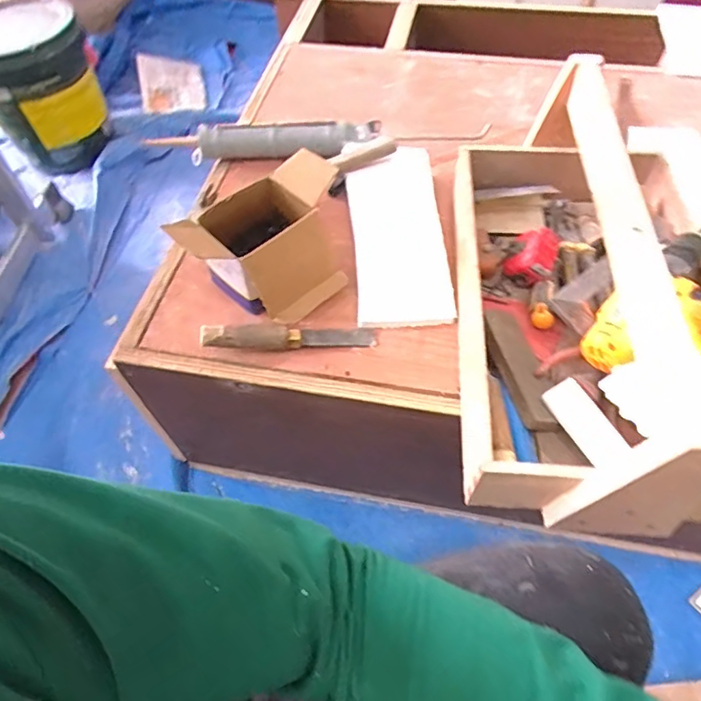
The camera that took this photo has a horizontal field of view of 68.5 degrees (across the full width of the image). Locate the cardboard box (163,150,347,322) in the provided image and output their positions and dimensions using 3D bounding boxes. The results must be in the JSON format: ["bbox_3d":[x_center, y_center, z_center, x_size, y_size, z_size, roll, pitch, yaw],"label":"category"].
[{"bbox_3d":[-0.096,-0.133,0.636,0.152,0.114,0.198,37,64,23],"label":"cardboard box"}]

